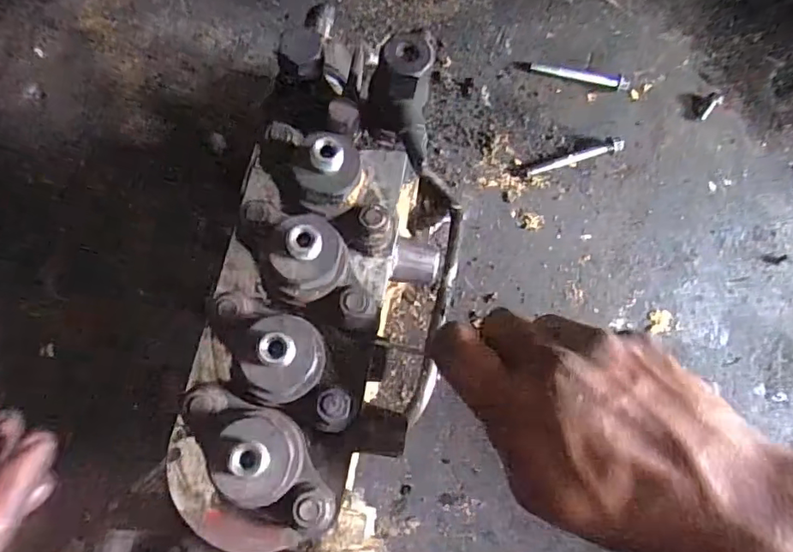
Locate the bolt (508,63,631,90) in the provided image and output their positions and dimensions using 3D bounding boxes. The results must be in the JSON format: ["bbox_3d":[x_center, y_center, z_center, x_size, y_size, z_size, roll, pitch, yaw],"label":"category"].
[{"bbox_3d":[0.164,-0.189,0.520,0.107,0.011,0.012,12,83,-2],"label":"bolt"}]

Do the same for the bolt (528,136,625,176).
[{"bbox_3d":[0.167,-0.109,0.511,0.093,0.015,0.014,-18,85,-5],"label":"bolt"}]

